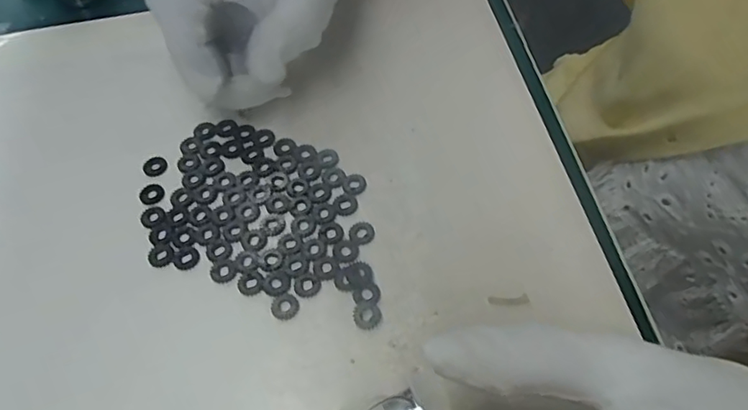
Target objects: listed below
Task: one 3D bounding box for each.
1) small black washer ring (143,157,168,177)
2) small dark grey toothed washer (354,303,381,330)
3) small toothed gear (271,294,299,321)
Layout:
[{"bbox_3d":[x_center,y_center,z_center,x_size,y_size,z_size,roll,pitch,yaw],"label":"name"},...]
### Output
[{"bbox_3d":[-0.103,-0.018,0.261,0.010,0.004,0.011,-2,57,3],"label":"small black washer ring"},{"bbox_3d":[-0.003,0.043,0.213,0.010,0.004,0.009,-3,56,1],"label":"small dark grey toothed washer"},{"bbox_3d":[-0.035,0.039,0.217,0.011,0.004,0.010,-2,56,2],"label":"small toothed gear"}]

